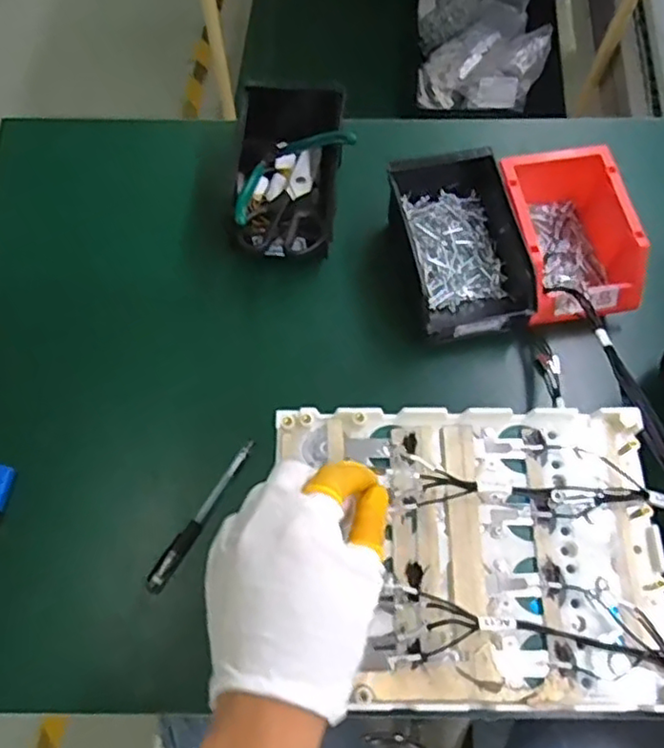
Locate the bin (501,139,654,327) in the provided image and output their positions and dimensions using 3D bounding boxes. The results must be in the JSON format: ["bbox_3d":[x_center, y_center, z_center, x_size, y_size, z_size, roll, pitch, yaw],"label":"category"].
[{"bbox_3d":[0.224,-0.134,0.617,0.108,0.076,0.175,-9,67,-3],"label":"bin"}]

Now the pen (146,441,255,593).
[{"bbox_3d":[-0.109,0.117,0.539,0.015,0.012,0.142,29,70,13],"label":"pen"}]

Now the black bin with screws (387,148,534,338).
[{"bbox_3d":[0.120,-0.126,0.617,0.106,0.063,0.187,-9,67,-3],"label":"black bin with screws"}]

